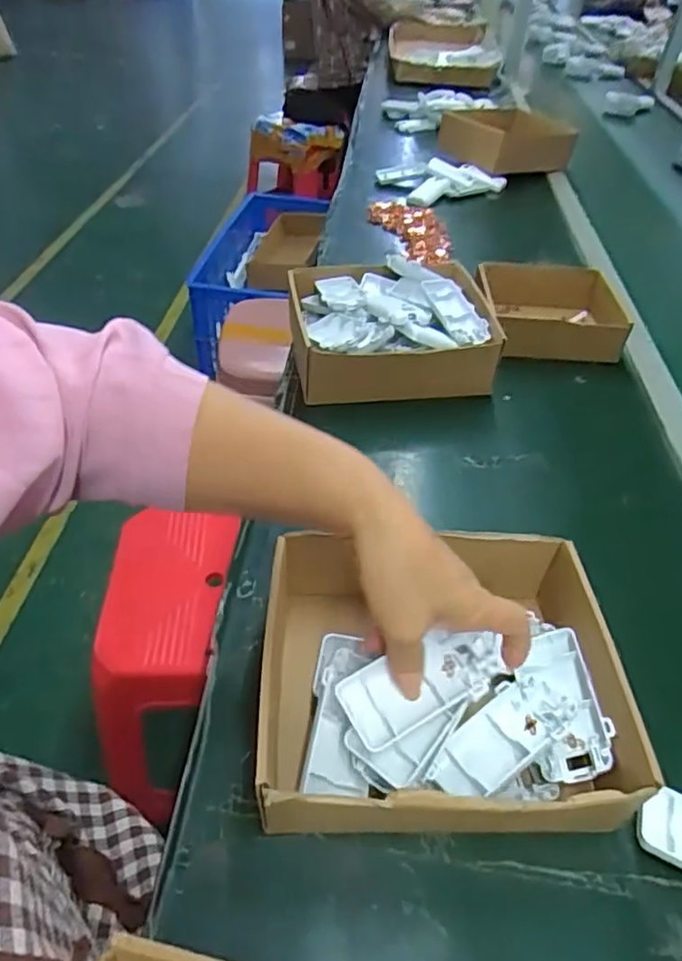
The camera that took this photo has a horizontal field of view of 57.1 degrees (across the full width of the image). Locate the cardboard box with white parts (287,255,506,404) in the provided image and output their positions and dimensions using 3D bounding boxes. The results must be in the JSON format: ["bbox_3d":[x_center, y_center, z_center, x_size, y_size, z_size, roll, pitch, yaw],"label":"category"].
[{"bbox_3d":[0.057,-0.176,0.707,0.218,0.081,0.186,-3,43,-7],"label":"cardboard box with white parts"}]

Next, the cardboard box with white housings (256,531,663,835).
[{"bbox_3d":[0.064,0.123,0.404,0.223,0.073,0.195,2,43,-2],"label":"cardboard box with white housings"}]

